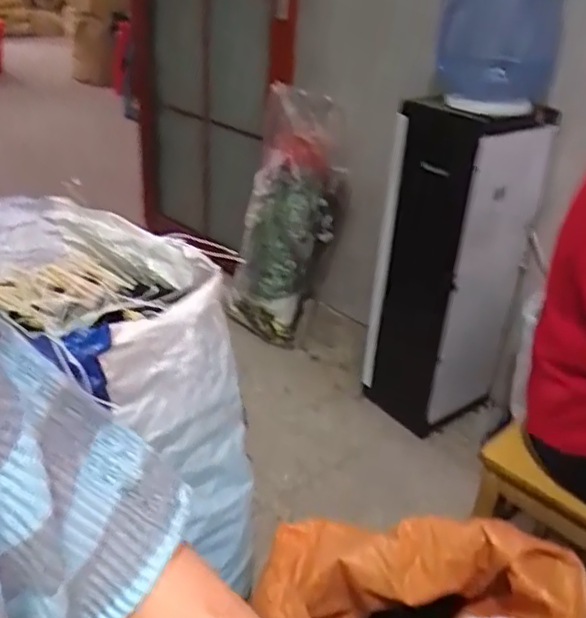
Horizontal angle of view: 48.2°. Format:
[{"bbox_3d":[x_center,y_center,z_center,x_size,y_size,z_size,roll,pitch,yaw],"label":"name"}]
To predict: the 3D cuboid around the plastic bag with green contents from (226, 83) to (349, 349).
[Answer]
[{"bbox_3d":[0.000,-0.258,1.908,0.287,0.657,0.253,7,30,6],"label":"plastic bag with green contents"}]

